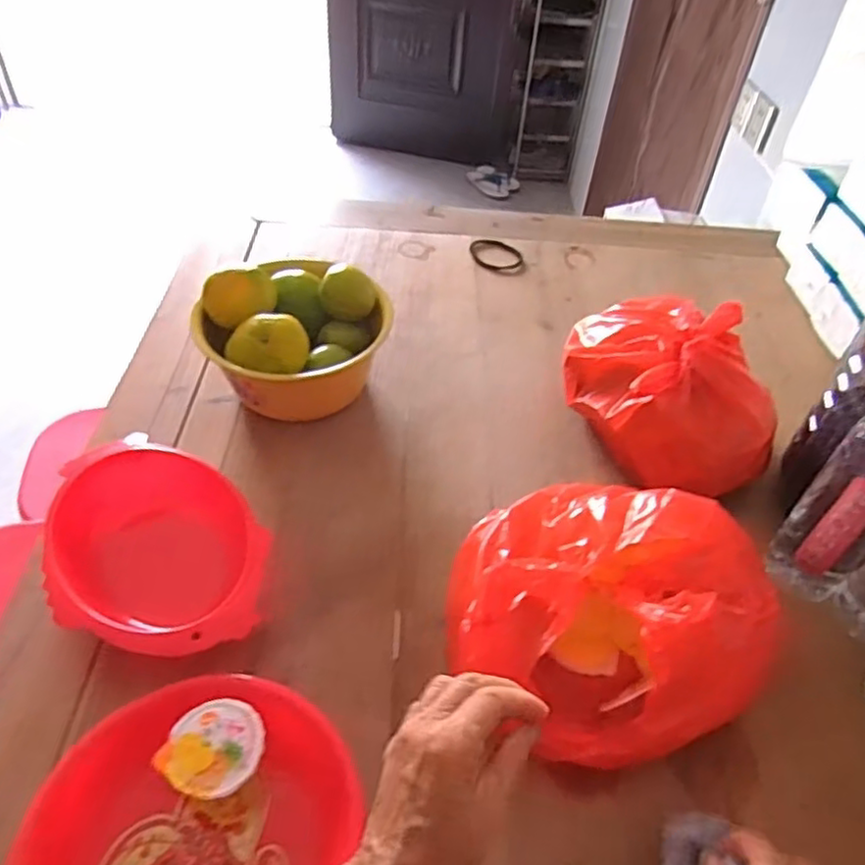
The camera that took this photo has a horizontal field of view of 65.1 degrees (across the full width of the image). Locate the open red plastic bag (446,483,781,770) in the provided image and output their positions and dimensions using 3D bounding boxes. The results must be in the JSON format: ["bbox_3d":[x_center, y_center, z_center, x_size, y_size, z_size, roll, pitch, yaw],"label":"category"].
[{"bbox_3d":[0.118,0.122,0.484,0.207,0.111,0.205,-32,56,-32],"label":"open red plastic bag"}]

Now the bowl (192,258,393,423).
[{"bbox_3d":[-0.132,-0.091,0.665,0.152,0.103,0.159,3,45,-3],"label":"bowl"}]

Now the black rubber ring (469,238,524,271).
[{"bbox_3d":[0.083,-0.234,0.890,0.061,0.005,0.077,-12,48,-17],"label":"black rubber ring"}]

